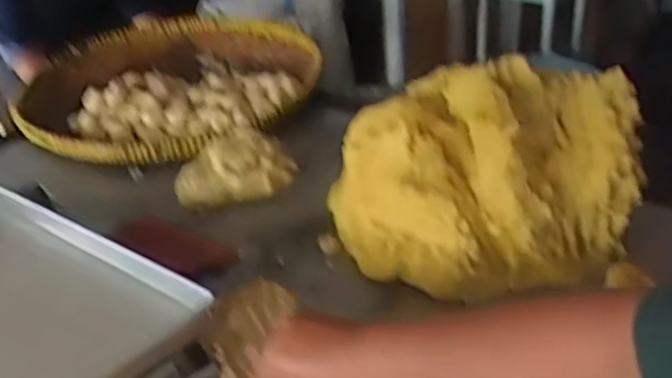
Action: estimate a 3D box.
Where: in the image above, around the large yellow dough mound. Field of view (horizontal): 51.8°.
[{"bbox_3d":[0.157,-0.016,0.791,0.341,0.180,0.220,6,31,21],"label":"large yellow dough mound"}]

